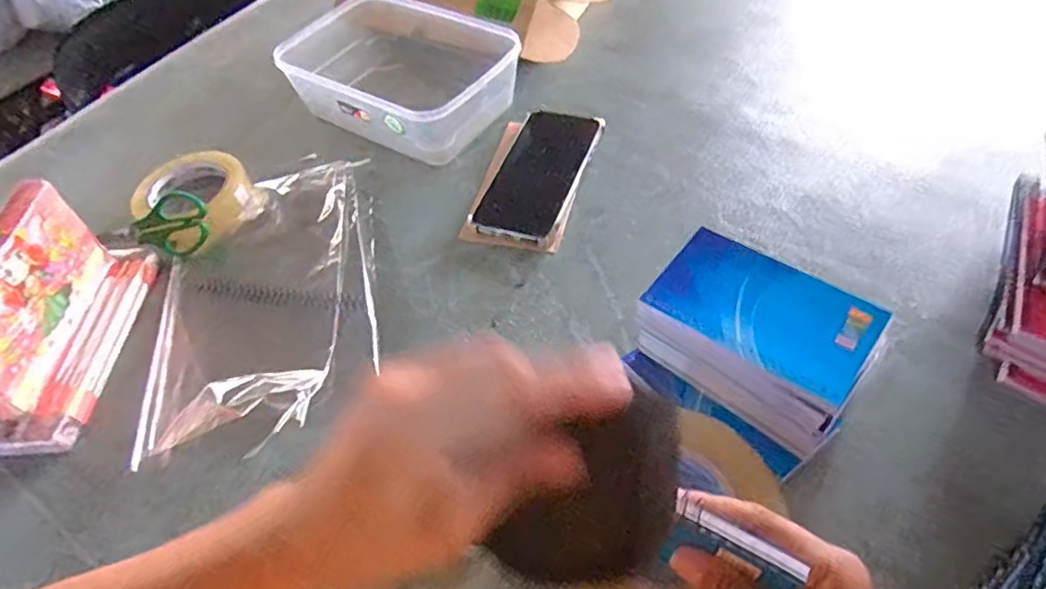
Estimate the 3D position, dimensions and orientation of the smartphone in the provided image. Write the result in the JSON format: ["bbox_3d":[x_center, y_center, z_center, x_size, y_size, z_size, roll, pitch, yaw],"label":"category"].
[{"bbox_3d":[0.016,-0.118,0.577,0.080,0.010,0.166,15,58,18],"label":"smartphone"}]

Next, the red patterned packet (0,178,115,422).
[{"bbox_3d":[-0.368,0.006,0.458,0.029,0.099,0.151,-2,54,5],"label":"red patterned packet"}]

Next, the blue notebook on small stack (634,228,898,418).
[{"bbox_3d":[0.150,0.011,0.387,0.128,0.012,0.080,29,62,25],"label":"blue notebook on small stack"}]

